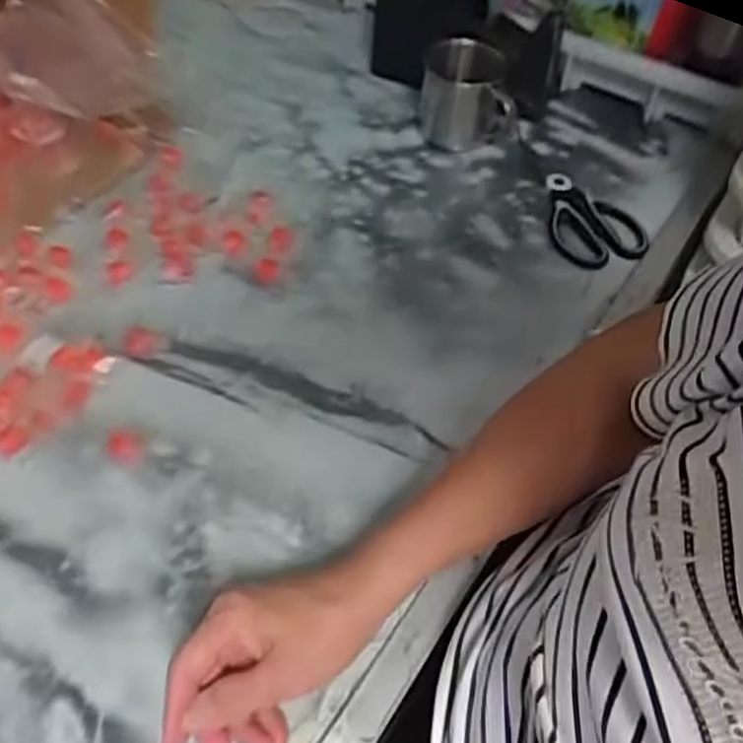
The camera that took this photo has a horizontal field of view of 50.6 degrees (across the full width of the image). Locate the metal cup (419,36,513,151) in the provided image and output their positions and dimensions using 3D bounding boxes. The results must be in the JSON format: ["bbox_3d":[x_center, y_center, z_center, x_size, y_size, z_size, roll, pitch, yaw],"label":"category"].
[{"bbox_3d":[0.095,-0.279,0.790,0.087,0.091,0.090,2,48,-3],"label":"metal cup"}]

